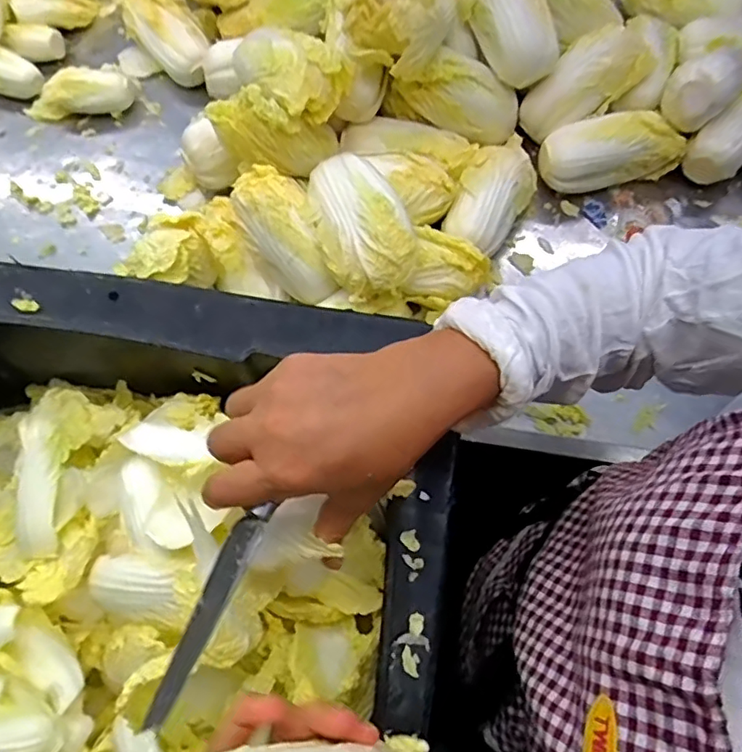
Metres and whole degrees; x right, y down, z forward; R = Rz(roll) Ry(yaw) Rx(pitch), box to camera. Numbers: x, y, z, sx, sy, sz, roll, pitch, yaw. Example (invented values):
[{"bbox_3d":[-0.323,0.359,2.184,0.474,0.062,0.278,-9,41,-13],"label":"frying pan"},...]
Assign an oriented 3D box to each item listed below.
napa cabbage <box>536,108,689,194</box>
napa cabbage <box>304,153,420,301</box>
[{"bbox_3d":[0.260,-0.244,0.632,0.142,0.064,0.057,-11,70,-2],"label":"napa cabbage"},{"bbox_3d":[-0.011,-0.143,0.544,0.084,0.057,0.142,-23,70,-6],"label":"napa cabbage"}]

